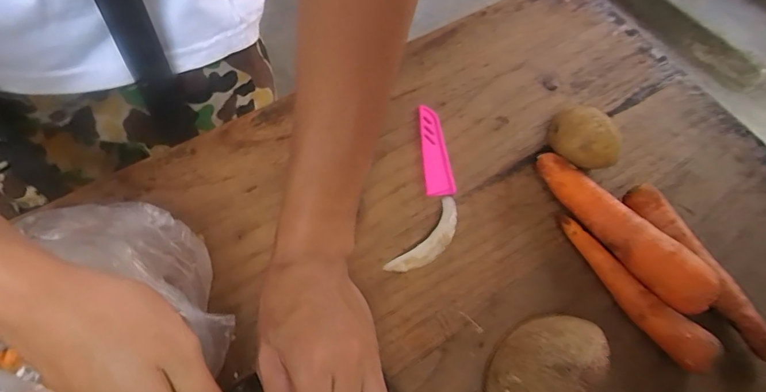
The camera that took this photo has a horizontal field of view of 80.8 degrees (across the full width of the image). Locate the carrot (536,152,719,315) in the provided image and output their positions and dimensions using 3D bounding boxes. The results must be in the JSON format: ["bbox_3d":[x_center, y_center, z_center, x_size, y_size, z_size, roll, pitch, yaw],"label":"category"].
[{"bbox_3d":[0.186,0.021,0.354,0.034,0.033,0.156,-32,69,-21],"label":"carrot"}]

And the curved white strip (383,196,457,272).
[{"bbox_3d":[0.038,0.032,0.354,0.027,0.018,0.081,37,64,13],"label":"curved white strip"}]

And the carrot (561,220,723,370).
[{"bbox_3d":[0.189,0.069,0.342,0.027,0.028,0.136,-32,69,-21],"label":"carrot"}]

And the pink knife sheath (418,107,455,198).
[{"bbox_3d":[0.045,-0.041,0.396,0.024,0.005,0.087,-2,62,-7],"label":"pink knife sheath"}]

